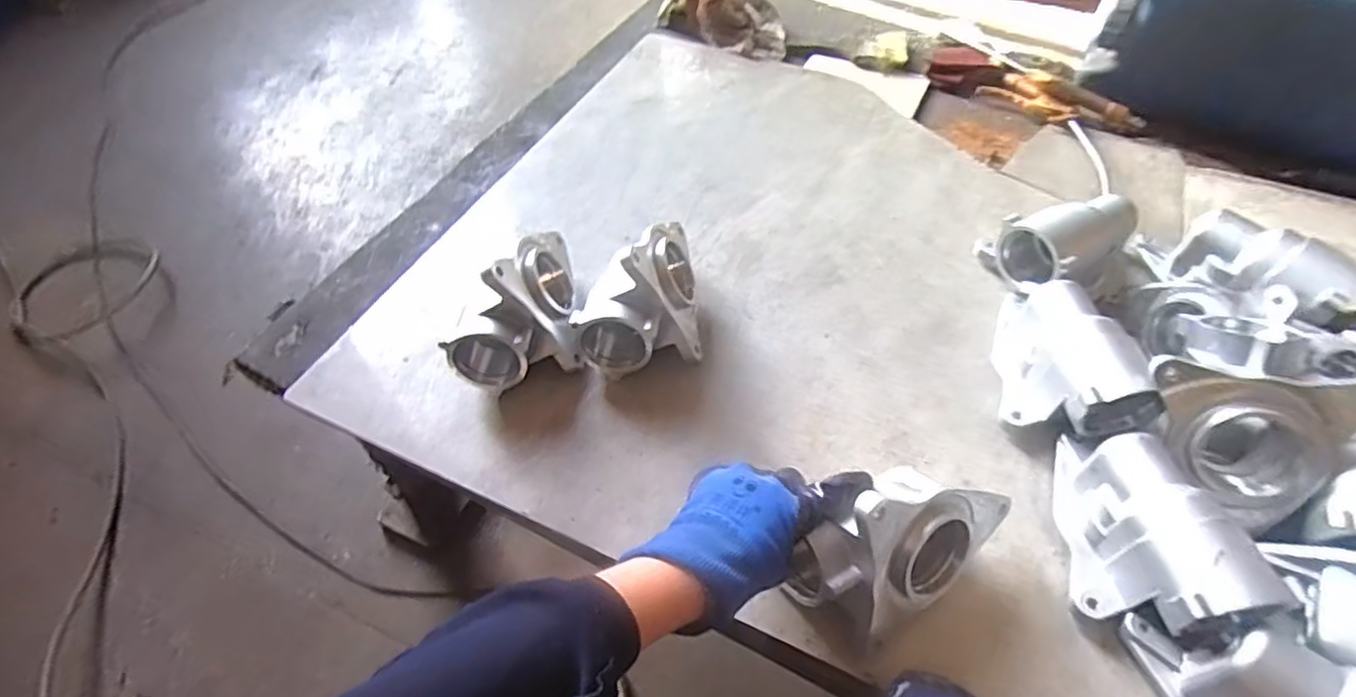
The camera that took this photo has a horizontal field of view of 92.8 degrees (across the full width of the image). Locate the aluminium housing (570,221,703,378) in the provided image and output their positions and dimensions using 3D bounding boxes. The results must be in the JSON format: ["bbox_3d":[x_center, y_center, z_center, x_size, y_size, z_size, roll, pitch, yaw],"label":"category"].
[{"bbox_3d":[-0.039,-0.064,0.643,0.120,0.108,0.169,-3,53,-2],"label":"aluminium housing"}]

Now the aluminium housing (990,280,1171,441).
[{"bbox_3d":[0.362,0.004,0.597,0.102,0.095,0.166,9,54,7],"label":"aluminium housing"}]

